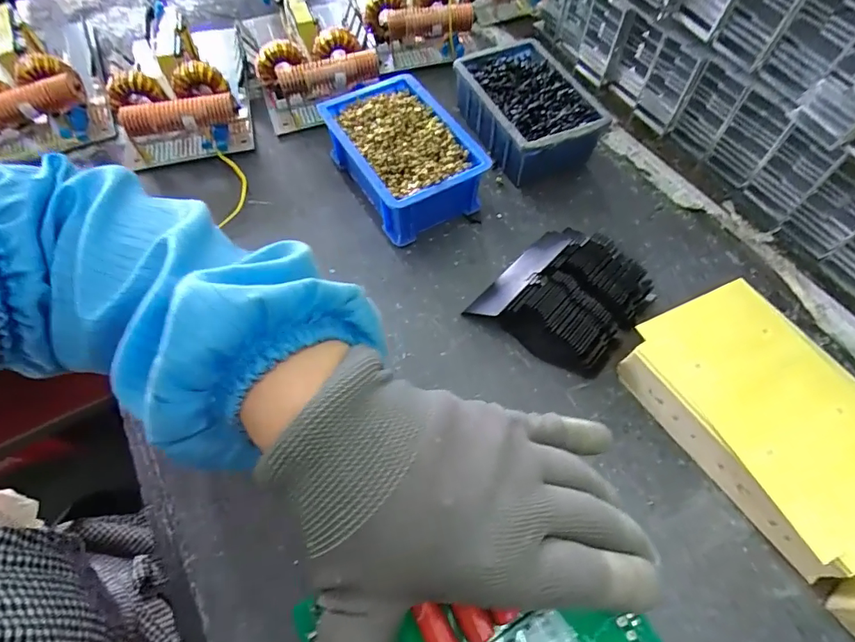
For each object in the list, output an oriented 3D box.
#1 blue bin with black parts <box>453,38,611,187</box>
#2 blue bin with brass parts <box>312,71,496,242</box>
[{"bbox_3d":[0.097,-0.207,0.454,0.108,0.051,0.157,-17,62,-10],"label":"blue bin with black parts"},{"bbox_3d":[-0.025,-0.151,0.416,0.108,0.052,0.149,-27,64,-15],"label":"blue bin with brass parts"}]

